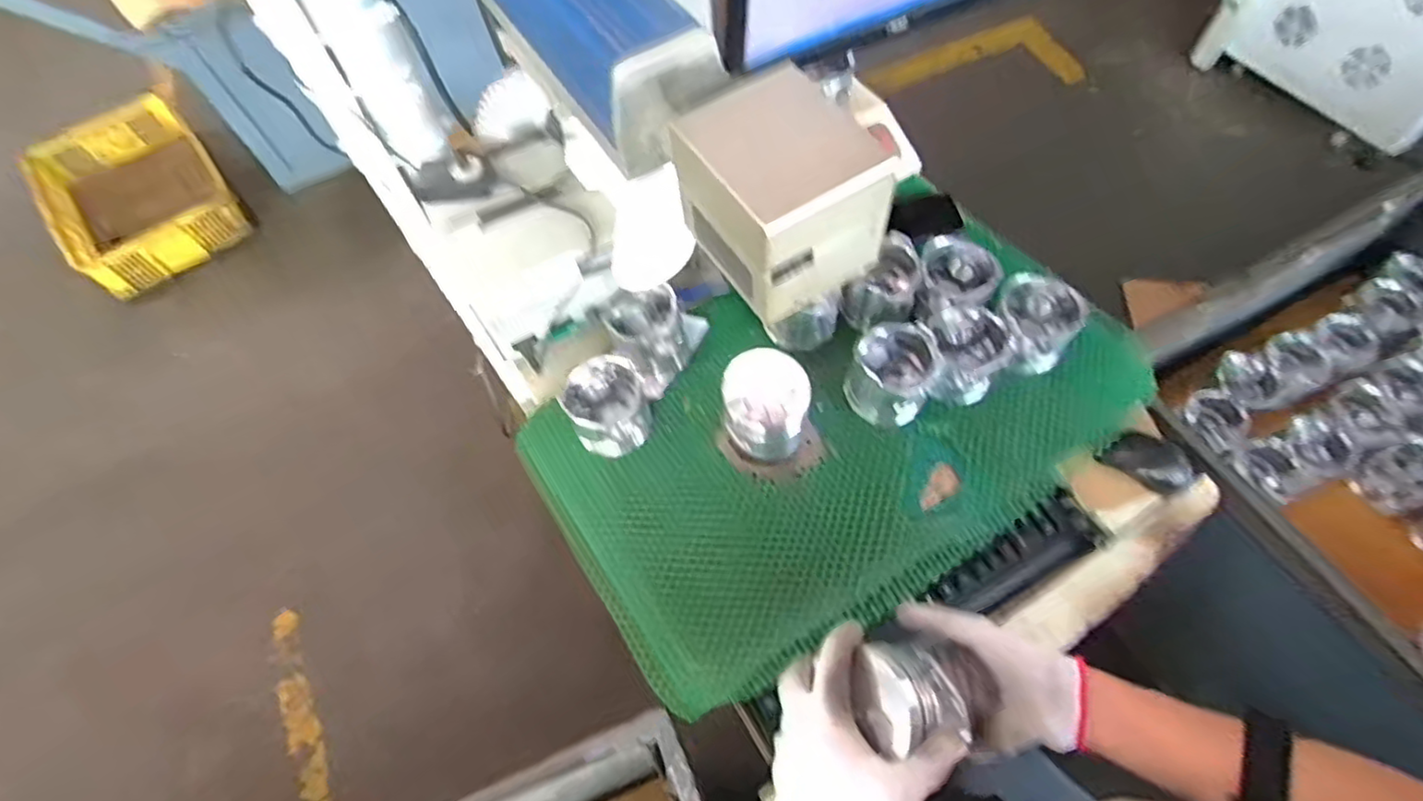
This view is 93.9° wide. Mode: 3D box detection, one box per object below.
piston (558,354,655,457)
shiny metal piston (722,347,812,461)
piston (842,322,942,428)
[{"bbox_3d":[-0.117,0.009,0.774,0.095,0.077,0.091,-1,62,2],"label":"piston"},{"bbox_3d":[0.058,0.007,0.728,0.087,0.101,0.084,-1,62,2],"label":"shiny metal piston"},{"bbox_3d":[0.208,-0.032,0.767,0.089,0.077,0.093,-1,62,2],"label":"piston"}]

